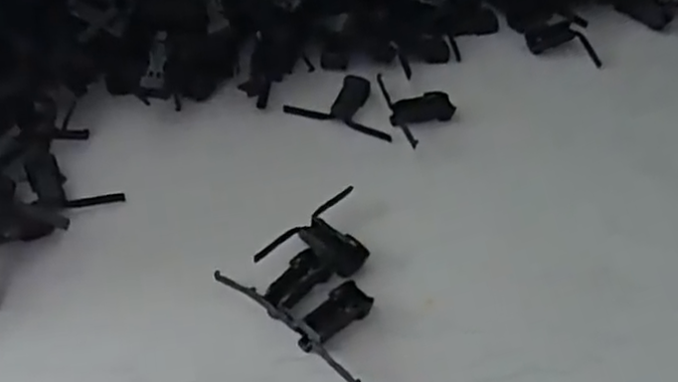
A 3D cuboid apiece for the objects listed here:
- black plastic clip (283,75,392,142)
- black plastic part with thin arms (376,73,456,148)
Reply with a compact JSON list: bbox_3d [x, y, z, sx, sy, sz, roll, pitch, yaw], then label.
[{"bbox_3d":[0.007,-0.067,0.545,0.080,0.010,0.051,18,48,13],"label":"black plastic clip"},{"bbox_3d":[0.062,-0.061,0.541,0.051,0.010,0.075,-7,47,-10],"label":"black plastic part with thin arms"}]

